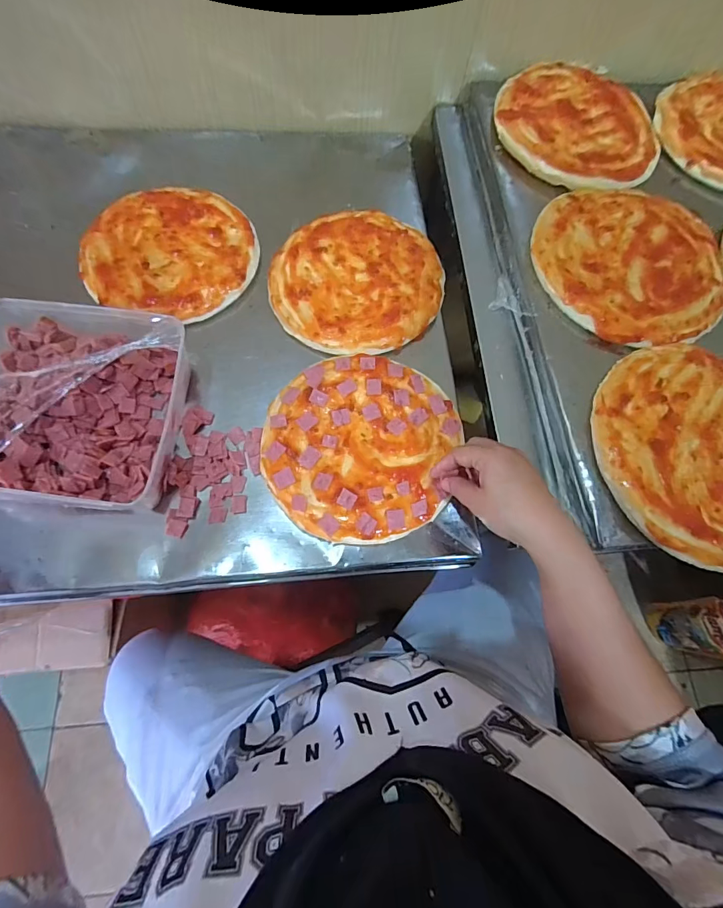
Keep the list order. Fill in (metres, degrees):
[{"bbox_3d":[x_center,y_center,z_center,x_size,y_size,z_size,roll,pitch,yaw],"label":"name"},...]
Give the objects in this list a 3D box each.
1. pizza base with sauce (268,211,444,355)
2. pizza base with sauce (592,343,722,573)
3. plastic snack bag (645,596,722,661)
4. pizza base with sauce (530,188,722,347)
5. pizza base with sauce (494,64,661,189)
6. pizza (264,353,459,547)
[{"bbox_3d":[-0.006,-0.206,0.494,0.193,0.009,0.188,-9,71,-6],"label":"pizza base with sauce"},{"bbox_3d":[0.301,-0.005,0.371,0.187,0.008,0.199,-8,71,-6],"label":"pizza base with sauce"},{"bbox_3d":[0.776,0.407,0.973,0.046,0.263,0.144,-29,76,-13],"label":"plastic snack bag"},{"bbox_3d":[0.276,-0.199,0.437,0.191,0.010,0.186,1,70,-2],"label":"pizza base with sauce"},{"bbox_3d":[0.255,-0.392,0.502,0.188,0.010,0.187,1,70,-2],"label":"pizza base with sauce"},{"bbox_3d":[-0.004,-0.011,0.431,0.188,0.015,0.191,1,70,-2],"label":"pizza"}]

